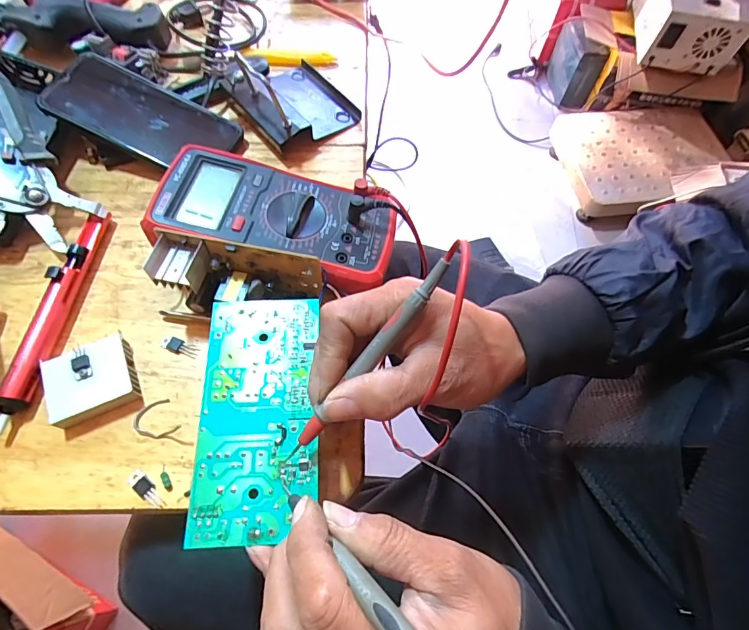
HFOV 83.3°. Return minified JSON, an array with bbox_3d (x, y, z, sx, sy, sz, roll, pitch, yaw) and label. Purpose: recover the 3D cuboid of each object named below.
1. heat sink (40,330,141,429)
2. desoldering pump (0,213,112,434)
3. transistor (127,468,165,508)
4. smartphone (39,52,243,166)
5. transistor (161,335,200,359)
[{"bbox_3d":[-0.197,0.045,0.295,0.055,0.019,0.046,-25,67,-13],"label":"heat sink"},{"bbox_3d":[-0.241,-0.006,0.316,0.019,0.023,0.179,2,63,-1],"label":"desoldering pump"},{"bbox_3d":[-0.149,0.113,0.273,0.029,0.004,0.010,37,68,15],"label":"transistor"},{"bbox_3d":[-0.210,-0.183,0.388,0.156,0.011,0.073,24,73,-5],"label":"smartphone"},{"bbox_3d":[-0.147,0.023,0.318,0.029,0.004,0.010,17,64,7],"label":"transistor"}]

